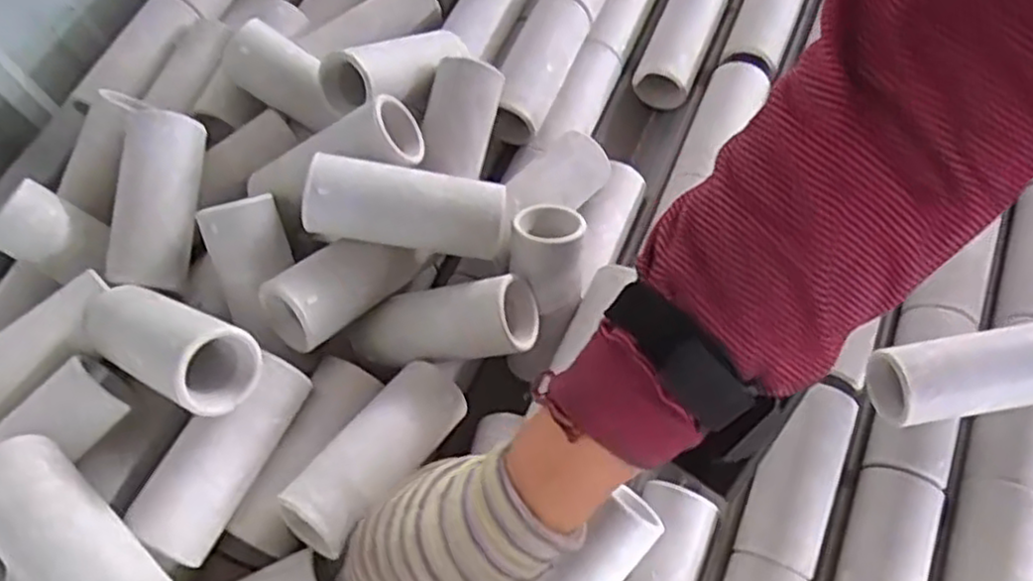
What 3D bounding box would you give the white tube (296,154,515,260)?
[{"bbox_3d":[-0.056,-0.044,0.375,0.101,0.033,0.036,8,65,-6],"label":"white tube"}]

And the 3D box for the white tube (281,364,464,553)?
[{"bbox_3d":[-0.066,0.079,0.362,0.041,0.037,0.114,33,52,17],"label":"white tube"}]

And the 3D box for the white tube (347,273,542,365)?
[{"bbox_3d":[-0.042,0.018,0.389,0.102,0.032,0.035,-10,63,19],"label":"white tube"}]

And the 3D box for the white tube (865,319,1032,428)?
[{"bbox_3d":[0.239,0.046,0.384,0.108,0.043,0.042,-9,65,-1],"label":"white tube"}]

